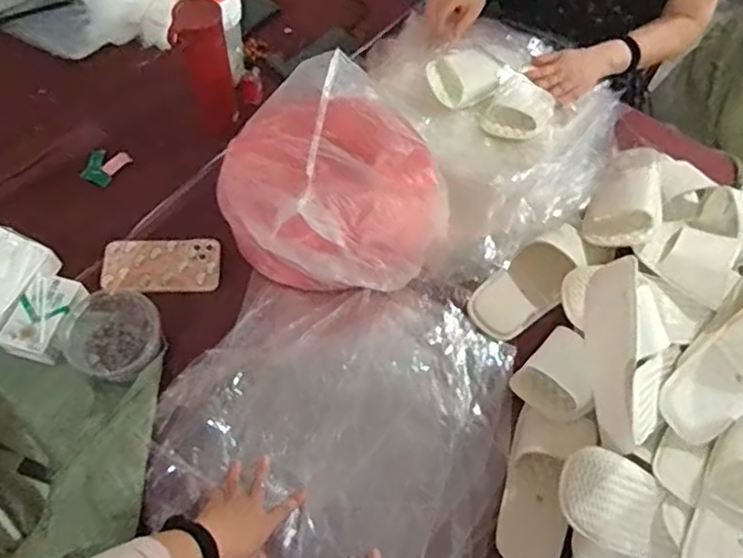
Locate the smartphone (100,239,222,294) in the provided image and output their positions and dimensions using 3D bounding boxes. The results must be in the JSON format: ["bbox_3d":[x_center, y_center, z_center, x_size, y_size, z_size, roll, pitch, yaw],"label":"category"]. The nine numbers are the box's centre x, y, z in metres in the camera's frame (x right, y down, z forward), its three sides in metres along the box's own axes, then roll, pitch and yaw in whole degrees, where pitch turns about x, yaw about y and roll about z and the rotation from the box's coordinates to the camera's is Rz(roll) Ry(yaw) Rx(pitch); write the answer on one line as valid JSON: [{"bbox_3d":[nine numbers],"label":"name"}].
[{"bbox_3d":[-0.304,-0.021,0.881,0.161,0.012,0.087,-2,61,-5],"label":"smartphone"}]

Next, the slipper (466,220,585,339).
[{"bbox_3d":[0.231,0.004,0.886,0.199,0.057,0.089,-36,69,-21],"label":"slipper"}]

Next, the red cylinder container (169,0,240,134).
[{"bbox_3d":[-0.254,-0.324,0.932,0.076,0.208,0.089,-11,62,-10],"label":"red cylinder container"}]

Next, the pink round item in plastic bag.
[{"bbox_3d":[-0.044,-0.123,0.850,0.291,0.182,0.297,2,61,-3],"label":"pink round item in plastic bag"}]

